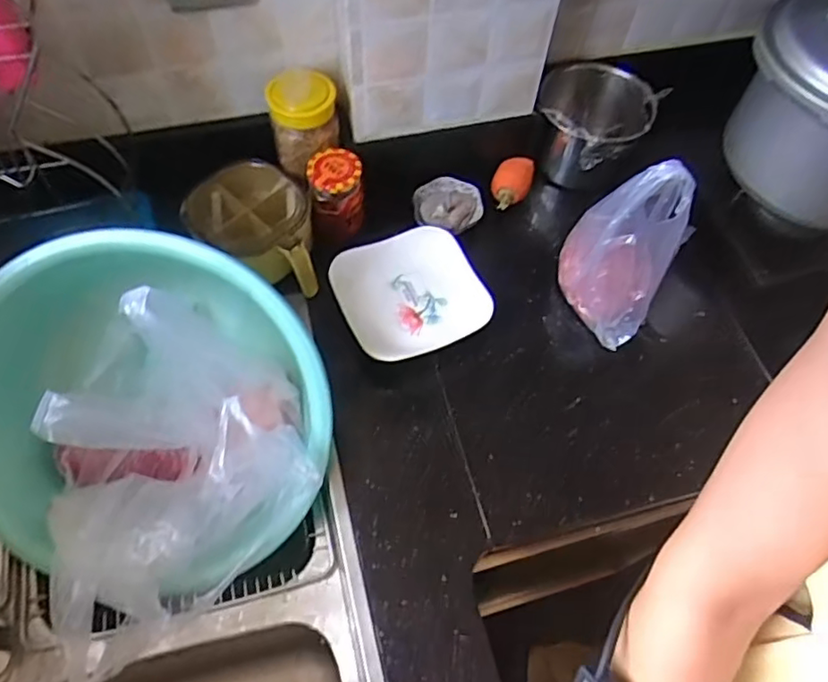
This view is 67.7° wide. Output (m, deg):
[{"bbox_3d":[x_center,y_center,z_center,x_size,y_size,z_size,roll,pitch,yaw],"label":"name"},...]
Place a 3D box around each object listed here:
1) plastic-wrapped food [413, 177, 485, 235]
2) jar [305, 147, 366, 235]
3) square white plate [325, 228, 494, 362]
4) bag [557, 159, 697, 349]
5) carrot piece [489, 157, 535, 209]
[{"bbox_3d":[0.046,-0.187,0.832,0.089,0.017,0.088,1,60,-2],"label":"plastic-wrapped food"},{"bbox_3d":[-0.096,-0.184,0.769,0.062,0.083,0.068,-8,61,-8],"label":"jar"},{"bbox_3d":[-0.004,-0.057,0.767,0.175,0.037,0.158,-22,64,-15],"label":"square white plate"},{"bbox_3d":[0.234,-0.101,0.705,0.119,0.219,0.097,27,62,12],"label":"bag"},{"bbox_3d":[0.136,-0.220,0.856,0.051,0.039,0.073,21,61,9],"label":"carrot piece"}]

